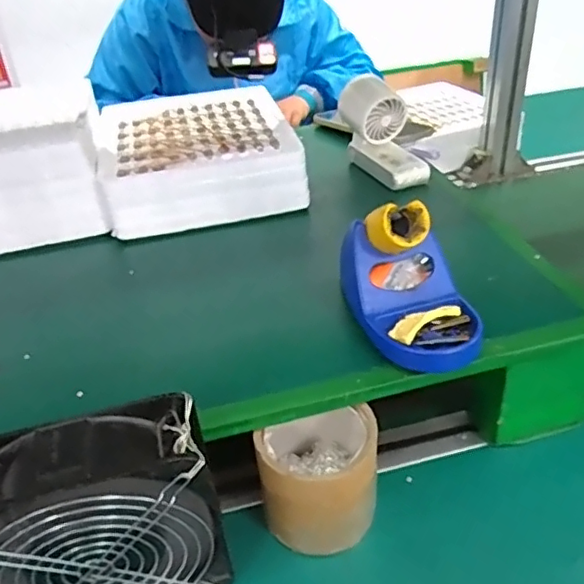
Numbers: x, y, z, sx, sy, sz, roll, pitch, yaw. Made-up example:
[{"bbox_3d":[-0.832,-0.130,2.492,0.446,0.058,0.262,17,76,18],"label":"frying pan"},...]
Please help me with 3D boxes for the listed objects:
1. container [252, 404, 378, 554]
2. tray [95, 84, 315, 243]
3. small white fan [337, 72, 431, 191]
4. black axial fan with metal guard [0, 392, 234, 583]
[{"bbox_3d":[0.021,0.127,0.431,0.079,0.089,0.094,1,36,8],"label":"container"},{"bbox_3d":[-0.111,-0.158,0.667,0.205,0.067,0.231,-13,36,-10],"label":"tray"},{"bbox_3d":[0.104,-0.176,0.658,0.055,0.098,0.115,-17,37,-16],"label":"small white fan"},{"bbox_3d":[-0.122,0.147,0.363,0.149,0.148,0.057,-12,36,-10],"label":"black axial fan with metal guard"}]

